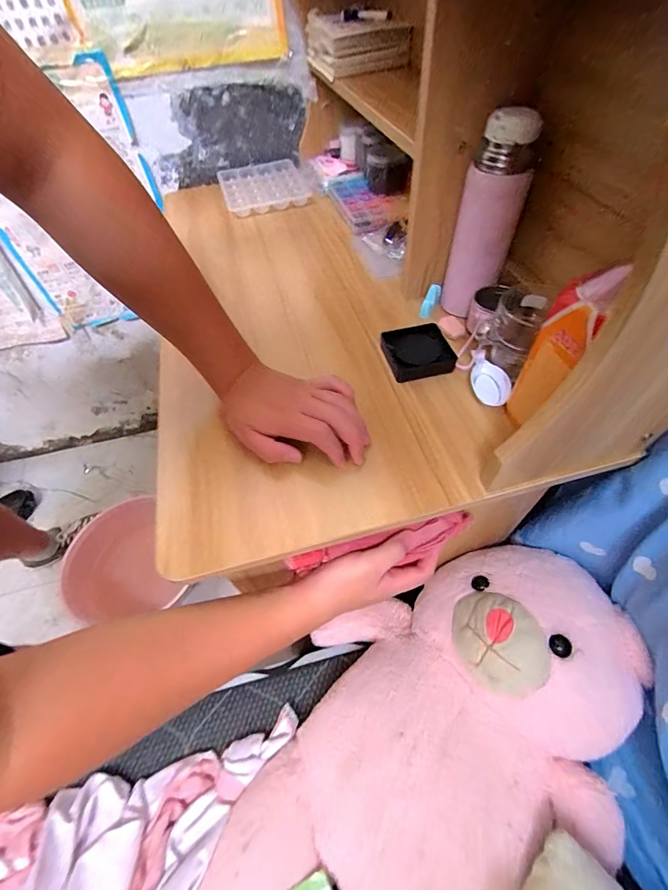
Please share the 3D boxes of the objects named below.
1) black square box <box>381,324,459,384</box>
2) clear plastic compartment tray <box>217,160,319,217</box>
[{"bbox_3d":[0.107,-0.121,0.486,0.078,0.023,0.077,-14,54,-8],"label":"black square box"},{"bbox_3d":[-0.139,-0.555,0.808,0.198,0.040,0.183,-14,54,-7],"label":"clear plastic compartment tray"}]

